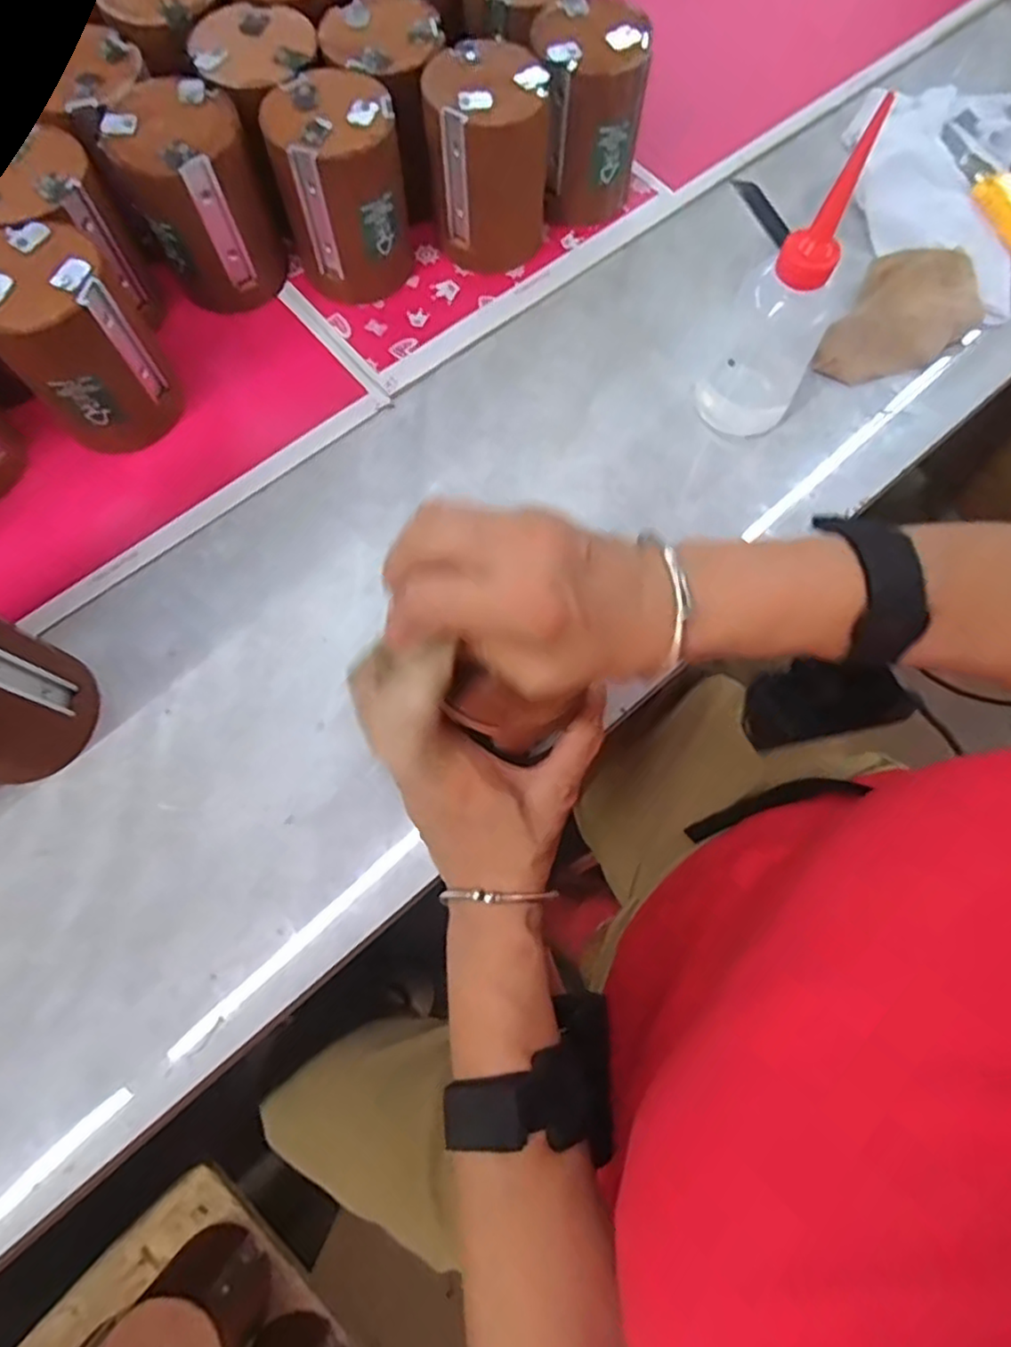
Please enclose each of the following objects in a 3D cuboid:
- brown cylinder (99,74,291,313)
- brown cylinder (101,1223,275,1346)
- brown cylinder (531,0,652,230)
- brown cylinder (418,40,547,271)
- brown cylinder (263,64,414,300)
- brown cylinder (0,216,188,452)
[{"bbox_3d":[-0.194,-0.307,0.431,0.083,0.102,0.078,-24,74,-8],"label":"brown cylinder"},{"bbox_3d":[-0.217,0.451,0.457,0.076,0.093,0.074,39,76,11],"label":"brown cylinder"},{"bbox_3d":[0.055,-0.385,0.459,0.070,0.103,0.073,1,72,0],"label":"brown cylinder"},{"bbox_3d":[-0.011,-0.341,0.443,0.073,0.100,0.071,5,73,1],"label":"brown cylinder"},{"bbox_3d":[-0.106,-0.315,0.434,0.077,0.104,0.078,-7,73,-3],"label":"brown cylinder"},{"bbox_3d":[-0.252,-0.193,0.396,0.075,0.104,0.077,0,73,-1],"label":"brown cylinder"}]

